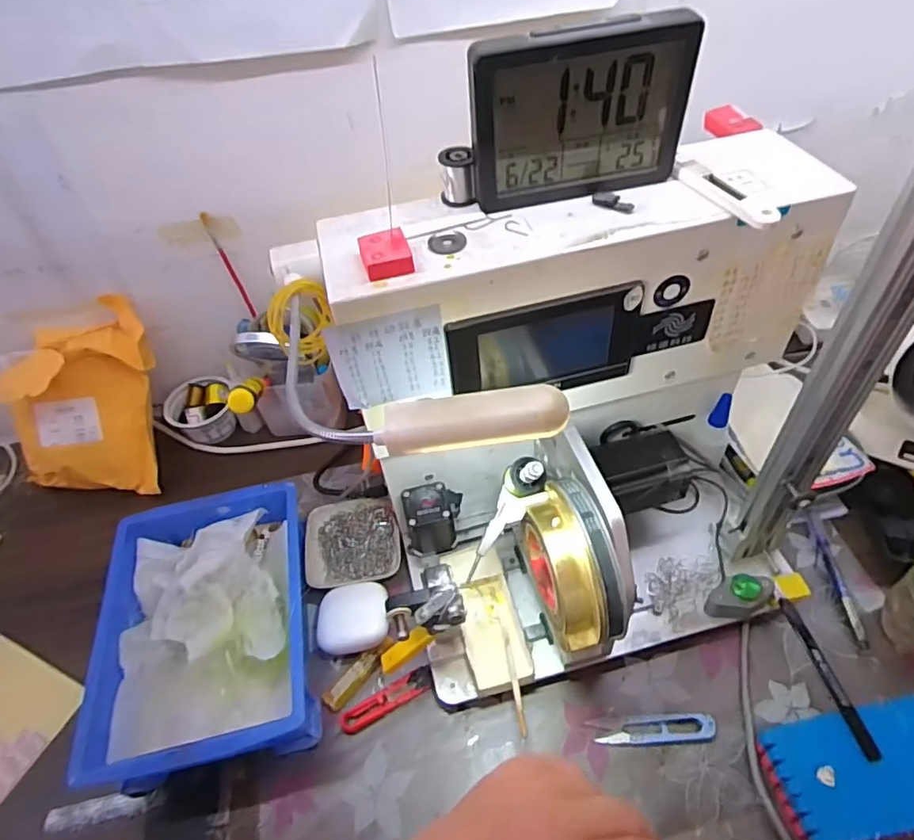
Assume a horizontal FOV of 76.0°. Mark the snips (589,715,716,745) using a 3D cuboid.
[{"bbox_3d":[0.164,0.259,0.490,0.097,0.016,0.021,-3,49,3],"label":"snips"}]

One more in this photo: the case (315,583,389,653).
[{"bbox_3d":[-0.099,0.189,0.563,0.067,0.019,0.062,-4,49,2],"label":"case"}]

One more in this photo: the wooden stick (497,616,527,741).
[{"bbox_3d":[0.047,0.214,0.498,0.007,0.007,0.108,-9,36,-2],"label":"wooden stick"}]

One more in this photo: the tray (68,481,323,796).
[{"bbox_3d":[-0.227,0.187,0.548,0.173,0.075,0.253,-13,49,-5],"label":"tray"}]

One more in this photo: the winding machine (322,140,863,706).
[{"bbox_3d":[0.110,0.019,0.462,0.337,0.338,0.240,-15,50,-7],"label":"winding machine"}]

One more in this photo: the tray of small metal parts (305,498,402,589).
[{"bbox_3d":[-0.109,0.129,0.617,0.098,0.028,0.103,-7,49,0],"label":"tray of small metal parts"}]

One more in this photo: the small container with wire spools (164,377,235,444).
[{"bbox_3d":[-0.320,-0.008,0.737,0.076,0.054,0.068,-35,55,-22],"label":"small container with wire spools"}]

